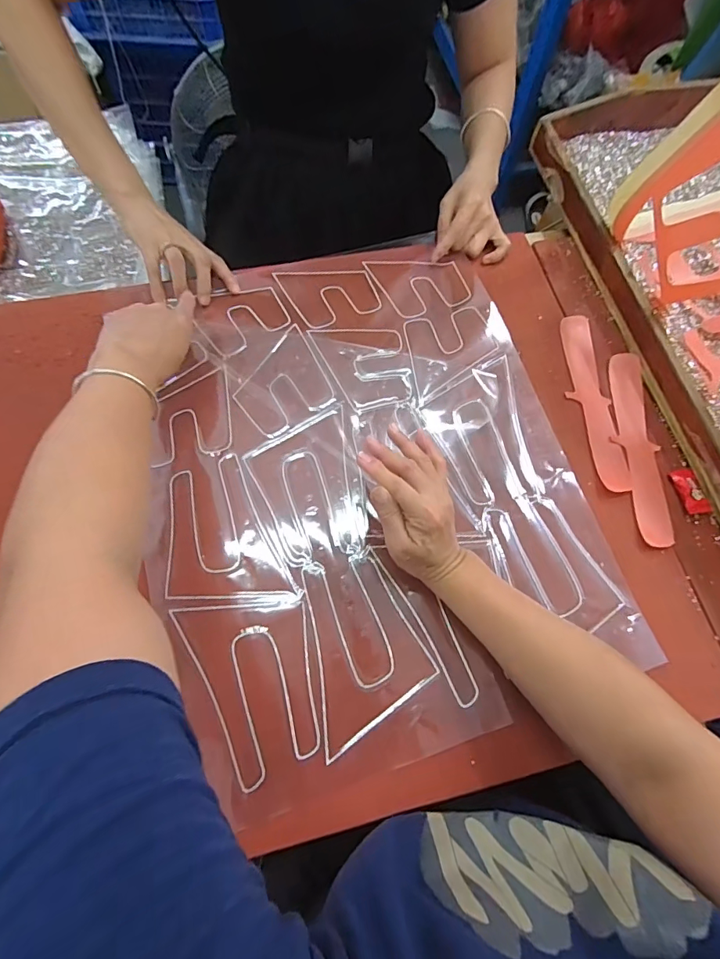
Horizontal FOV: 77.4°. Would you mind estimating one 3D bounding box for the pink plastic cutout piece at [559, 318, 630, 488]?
[{"bbox_3d":[0.267,-0.094,0.520,0.042,0.005,0.225,-4,70,-3],"label":"pink plastic cutout piece"}]

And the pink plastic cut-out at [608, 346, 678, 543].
[{"bbox_3d":[0.310,-0.040,0.498,0.044,0.004,0.226,-1,70,-2],"label":"pink plastic cut-out"}]

